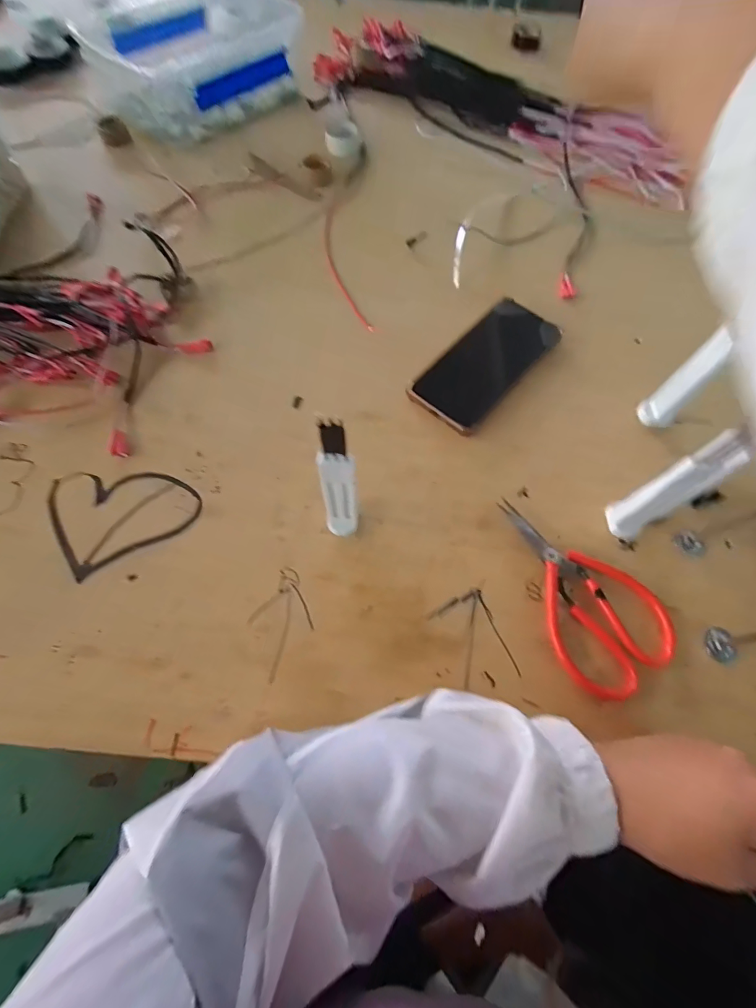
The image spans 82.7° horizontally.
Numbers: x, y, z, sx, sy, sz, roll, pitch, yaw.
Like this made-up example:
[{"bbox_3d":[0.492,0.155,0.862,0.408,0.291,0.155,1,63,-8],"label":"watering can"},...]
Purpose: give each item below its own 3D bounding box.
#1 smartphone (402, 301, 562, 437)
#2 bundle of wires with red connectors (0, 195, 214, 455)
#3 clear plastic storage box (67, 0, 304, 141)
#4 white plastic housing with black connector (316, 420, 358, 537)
[{"bbox_3d":[0.103,-0.137,0.415,0.076,0.019,0.157,41,70,14],"label":"smartphone"},{"bbox_3d":[-0.514,-0.113,0.380,0.684,0.041,0.287,-16,68,-10],"label":"bundle of wires with red connectors"},{"bbox_3d":[-0.241,-0.578,0.572,0.226,0.064,0.194,-36,73,-17],"label":"clear plastic storage box"},{"bbox_3d":[-0.026,-0.010,0.288,0.023,0.133,0.018,-3,66,-5],"label":"white plastic housing with black connector"}]

